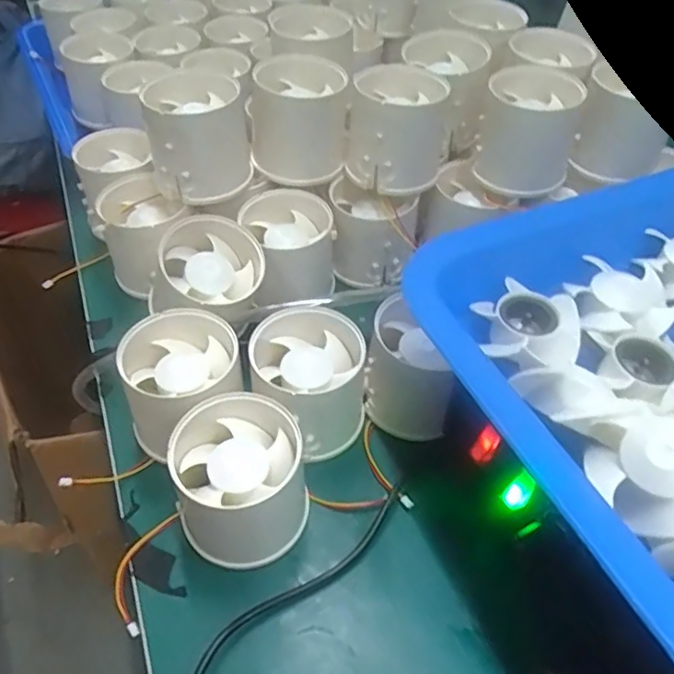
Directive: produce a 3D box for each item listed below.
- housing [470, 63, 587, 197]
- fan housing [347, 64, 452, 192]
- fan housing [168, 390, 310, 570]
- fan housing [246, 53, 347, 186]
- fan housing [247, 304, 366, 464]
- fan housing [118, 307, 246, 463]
[{"bbox_3d":[0.109,-0.119,0.344,0.054,0.054,0.055,17,49,12],"label":"housing"},{"bbox_3d":[0.035,-0.118,0.342,0.056,0.051,0.064,13,48,8],"label":"fan housing"},{"bbox_3d":[-0.039,0.059,0.253,0.053,0.053,0.049,-12,49,-14],"label":"fan housing"},{"bbox_3d":[-0.022,-0.124,0.344,0.052,0.056,0.049,-1,48,-4],"label":"fan housing"},{"bbox_3d":[-0.014,0.021,0.286,0.053,0.048,0.054,2,48,-2],"label":"fan housing"},{"bbox_3d":[-0.069,0.025,0.282,0.052,0.052,0.053,-11,49,-13],"label":"fan housing"}]

